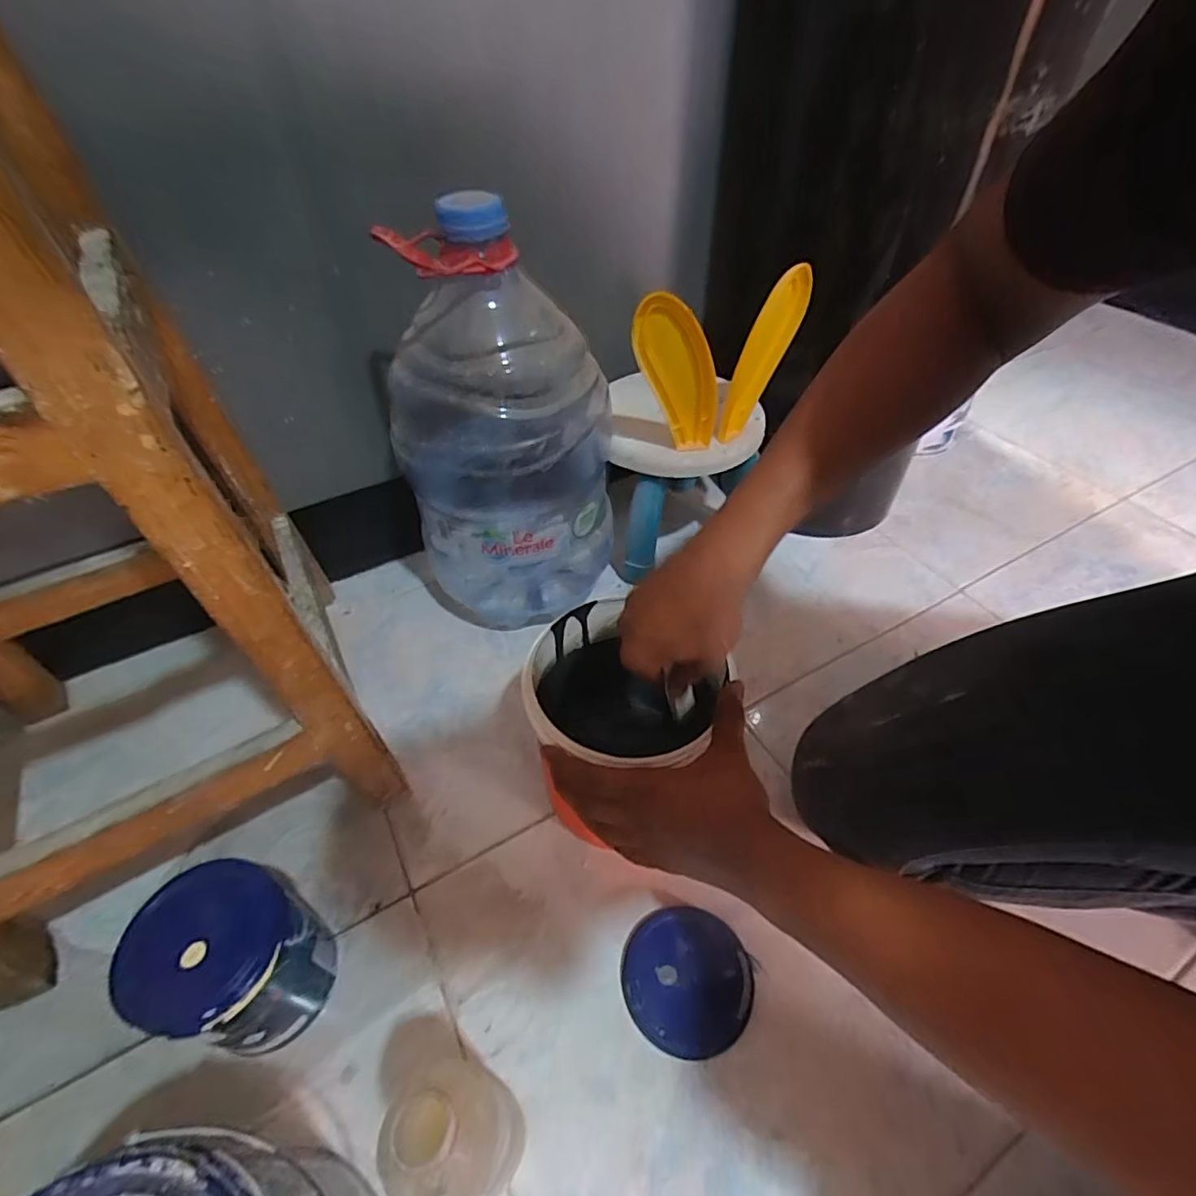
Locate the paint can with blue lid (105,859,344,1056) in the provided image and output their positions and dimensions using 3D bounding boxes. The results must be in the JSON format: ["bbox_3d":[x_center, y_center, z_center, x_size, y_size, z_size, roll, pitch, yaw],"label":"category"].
[{"bbox_3d":[-0.289,0.286,0.469,0.115,0.146,0.105,-1,47,1],"label":"paint can with blue lid"}]

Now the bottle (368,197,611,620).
[{"bbox_3d":[-0.102,-0.162,0.641,0.164,0.429,0.164,26,53,23],"label":"bottle"}]

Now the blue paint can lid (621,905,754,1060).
[{"bbox_3d":[0.077,0.330,0.506,0.108,0.016,0.106,-3,48,-2],"label":"blue paint can lid"}]

